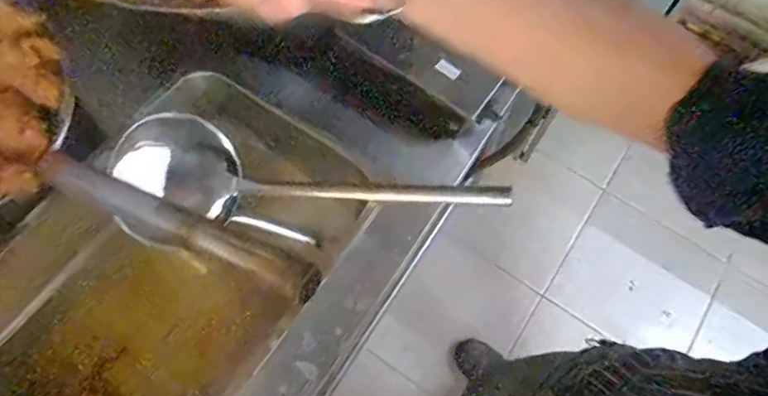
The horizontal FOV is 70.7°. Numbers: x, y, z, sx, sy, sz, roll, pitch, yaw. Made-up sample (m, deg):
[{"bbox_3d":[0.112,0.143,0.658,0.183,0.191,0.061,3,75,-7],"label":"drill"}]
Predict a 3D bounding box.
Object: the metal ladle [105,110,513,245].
[{"bbox_3d":[-0.102,-0.005,0.642,0.483,0.085,0.138,7,66,15],"label":"metal ladle"}]

